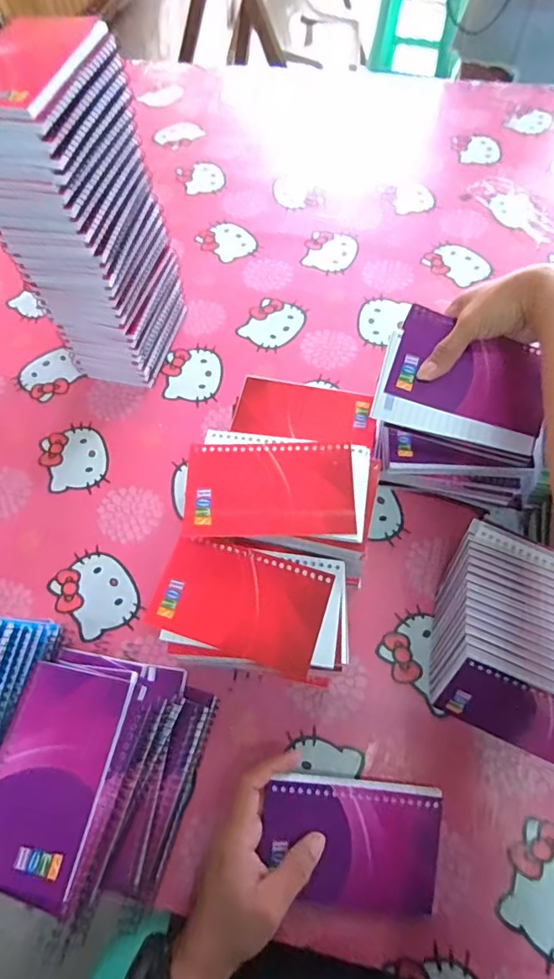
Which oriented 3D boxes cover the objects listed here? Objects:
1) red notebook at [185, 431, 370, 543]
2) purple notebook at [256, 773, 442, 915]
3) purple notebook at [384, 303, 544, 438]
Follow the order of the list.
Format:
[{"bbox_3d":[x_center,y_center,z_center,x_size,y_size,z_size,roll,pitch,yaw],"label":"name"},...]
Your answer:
[{"bbox_3d":[0.000,-0.004,0.383,0.138,0.007,0.088,1,64,3],"label":"red notebook"},{"bbox_3d":[0.053,0.258,0.353,0.127,0.014,0.084,10,83,-2],"label":"purple notebook"},{"bbox_3d":[0.162,-0.100,0.409,0.124,0.010,0.077,20,85,9],"label":"purple notebook"}]

